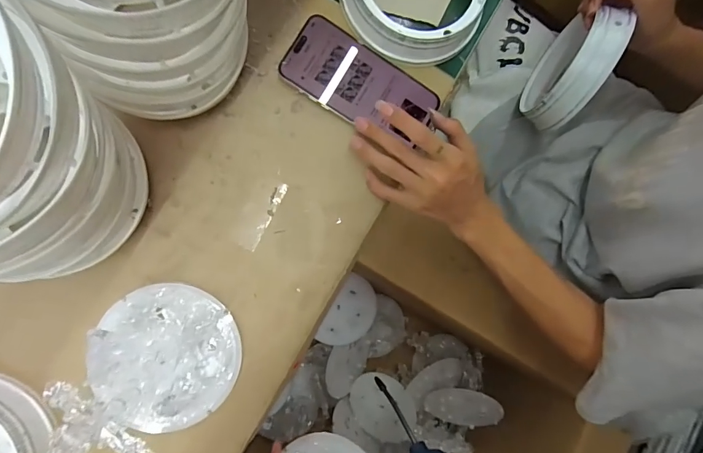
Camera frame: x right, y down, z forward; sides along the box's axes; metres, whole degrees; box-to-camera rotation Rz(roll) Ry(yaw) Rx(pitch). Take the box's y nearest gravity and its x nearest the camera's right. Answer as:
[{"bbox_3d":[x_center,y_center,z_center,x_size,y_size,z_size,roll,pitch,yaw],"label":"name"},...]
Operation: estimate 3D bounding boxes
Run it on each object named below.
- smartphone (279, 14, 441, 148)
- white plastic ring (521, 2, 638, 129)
[{"bbox_3d":[0.009,-0.144,0.400,0.152,0.015,0.076,28,85,-6],"label":"smartphone"},{"bbox_3d":[0.266,-0.199,0.488,0.034,0.144,0.154,22,84,-7],"label":"white plastic ring"}]

